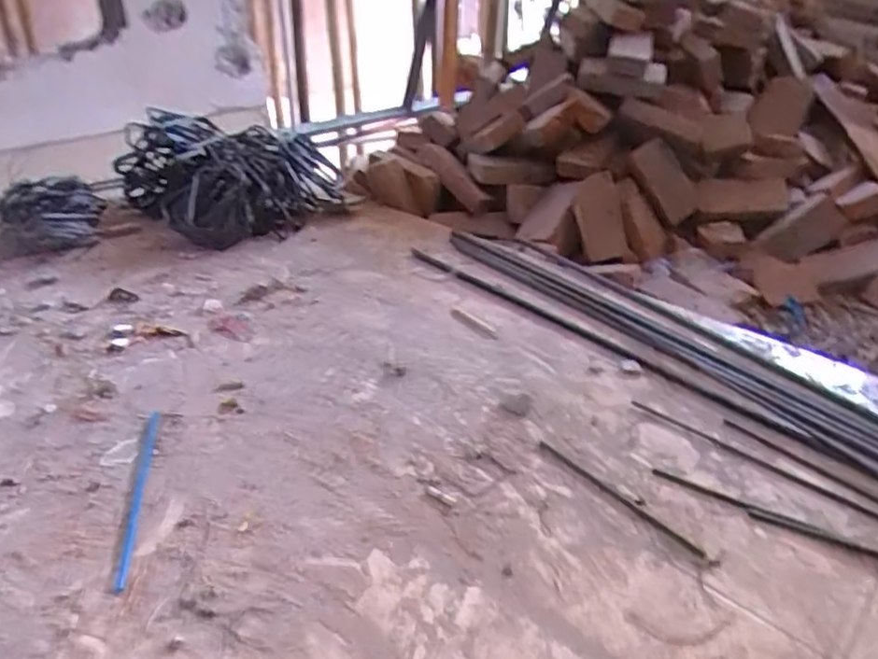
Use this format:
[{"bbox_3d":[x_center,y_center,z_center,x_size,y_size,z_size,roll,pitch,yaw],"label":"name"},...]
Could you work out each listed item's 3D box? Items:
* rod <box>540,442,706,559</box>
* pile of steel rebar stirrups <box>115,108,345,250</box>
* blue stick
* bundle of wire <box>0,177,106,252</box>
[{"bbox_3d":[0.197,0.184,0.715,0.013,0.010,0.216,-27,41,-33],"label":"rod"},{"bbox_3d":[-0.470,-0.313,1.321,0.448,0.193,0.260,12,33,20],"label":"pile of steel rebar stirrups"},{"bbox_3d":[-0.333,0.179,0.712,0.013,0.014,0.261,-6,31,-10],"label":"blue stick"},{"bbox_3d":[-0.721,-0.217,1.204,0.140,0.093,0.151,-5,31,-8],"label":"bundle of wire"}]

